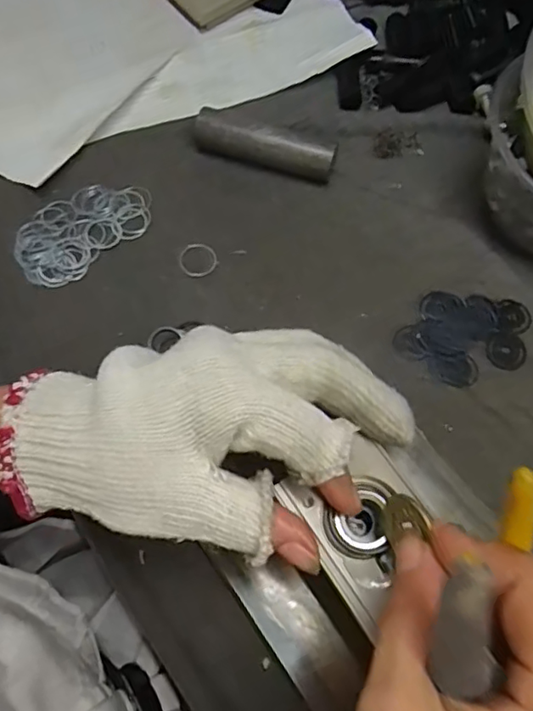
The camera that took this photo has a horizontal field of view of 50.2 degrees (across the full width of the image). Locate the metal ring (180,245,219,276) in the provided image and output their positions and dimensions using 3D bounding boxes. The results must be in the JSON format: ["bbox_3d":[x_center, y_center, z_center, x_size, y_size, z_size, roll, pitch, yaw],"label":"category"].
[{"bbox_3d":[-0.043,-0.060,0.352,0.023,0.004,0.023,0,68,1],"label":"metal ring"}]

